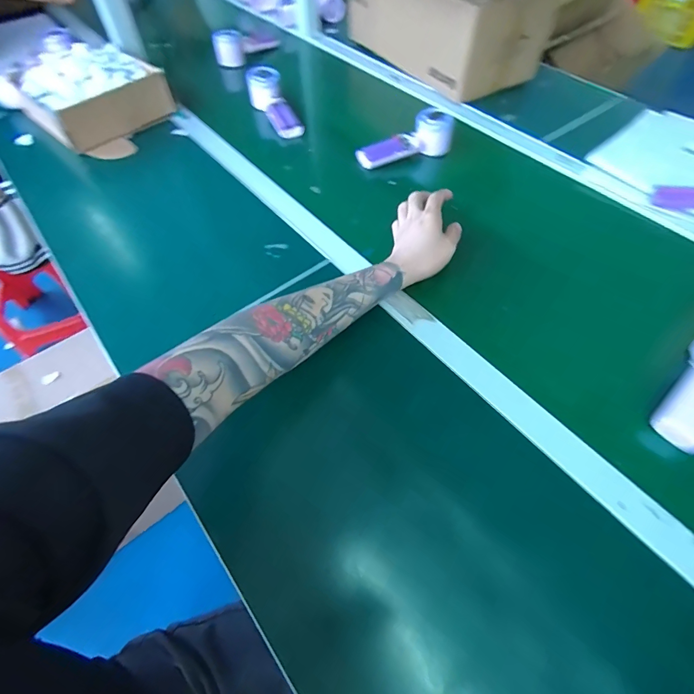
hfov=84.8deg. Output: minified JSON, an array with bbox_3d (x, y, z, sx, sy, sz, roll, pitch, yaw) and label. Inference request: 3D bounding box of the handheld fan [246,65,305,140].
[{"bbox_3d":[-0.137,-0.465,0.736,0.065,0.045,0.172,-26,76,-15],"label":"handheld fan"}]

